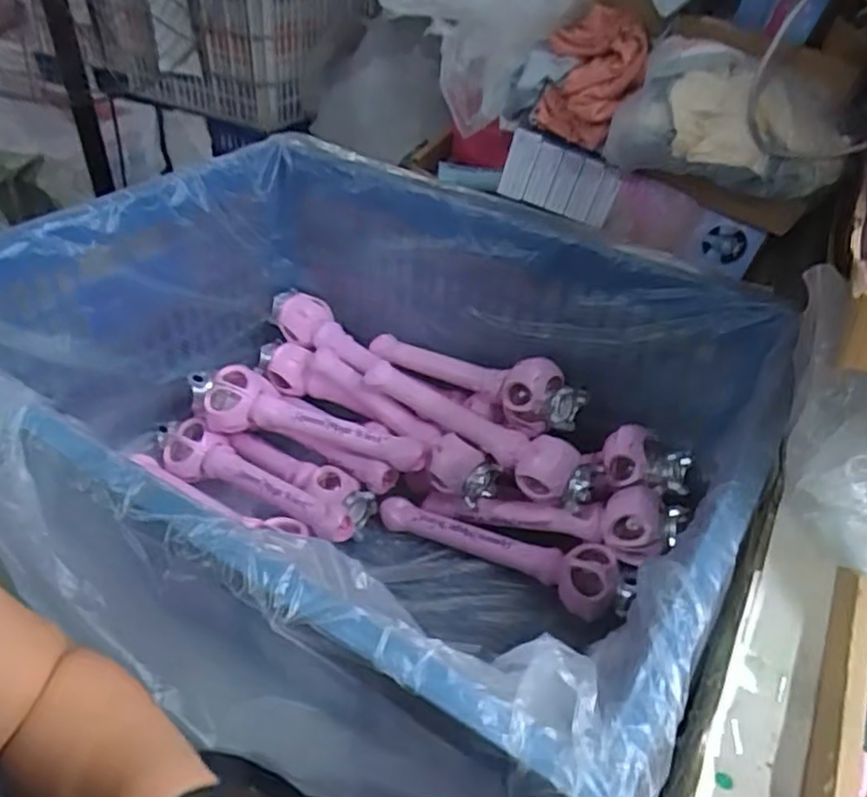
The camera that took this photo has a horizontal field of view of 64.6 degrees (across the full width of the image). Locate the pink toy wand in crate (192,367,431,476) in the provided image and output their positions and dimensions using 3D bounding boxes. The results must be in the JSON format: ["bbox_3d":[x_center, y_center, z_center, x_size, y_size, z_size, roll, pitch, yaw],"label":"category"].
[{"bbox_3d":[-0.181,0.025,0.998,0.360,0.071,0.073,14,40,11],"label":"pink toy wand in crate"}]

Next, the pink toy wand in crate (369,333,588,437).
[{"bbox_3d":[0.044,-0.041,0.998,0.349,0.095,0.074,22,43,20],"label":"pink toy wand in crate"}]

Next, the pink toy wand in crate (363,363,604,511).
[{"bbox_3d":[0.054,0.048,0.960,0.357,0.077,0.071,26,44,24],"label":"pink toy wand in crate"}]

